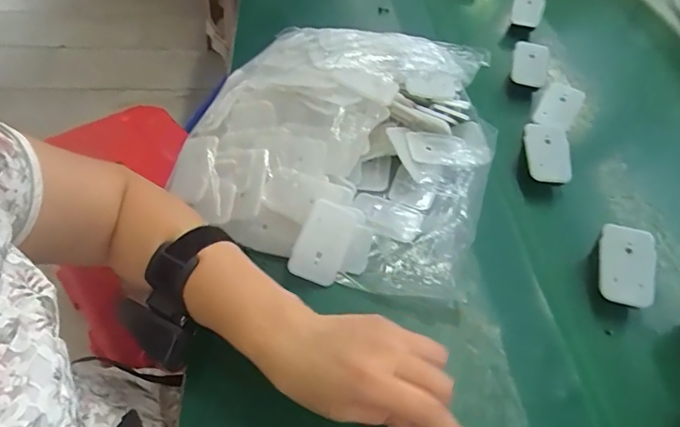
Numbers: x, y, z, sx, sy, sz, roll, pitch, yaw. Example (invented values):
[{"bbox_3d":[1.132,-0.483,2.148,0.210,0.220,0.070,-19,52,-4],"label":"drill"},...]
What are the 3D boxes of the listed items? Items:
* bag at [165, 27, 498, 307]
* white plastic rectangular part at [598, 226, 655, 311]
[{"bbox_3d":[0.016,-0.090,0.495,0.283,0.100,0.333,16,50,13],"label":"bag"},{"bbox_3d":[0.248,0.045,0.407,0.044,0.009,0.068,10,73,11],"label":"white plastic rectangular part"}]

